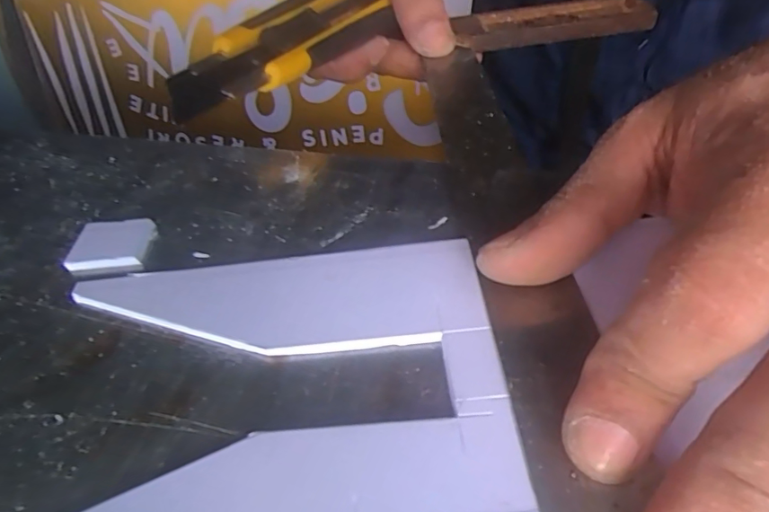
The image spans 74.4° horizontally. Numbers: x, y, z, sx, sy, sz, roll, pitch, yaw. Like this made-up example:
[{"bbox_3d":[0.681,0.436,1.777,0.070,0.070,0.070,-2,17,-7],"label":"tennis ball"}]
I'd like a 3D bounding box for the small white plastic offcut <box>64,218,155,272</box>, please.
[{"bbox_3d":[-0.090,-0.005,0.167,0.024,0.004,0.020,-5,46,1],"label":"small white plastic offcut"}]

